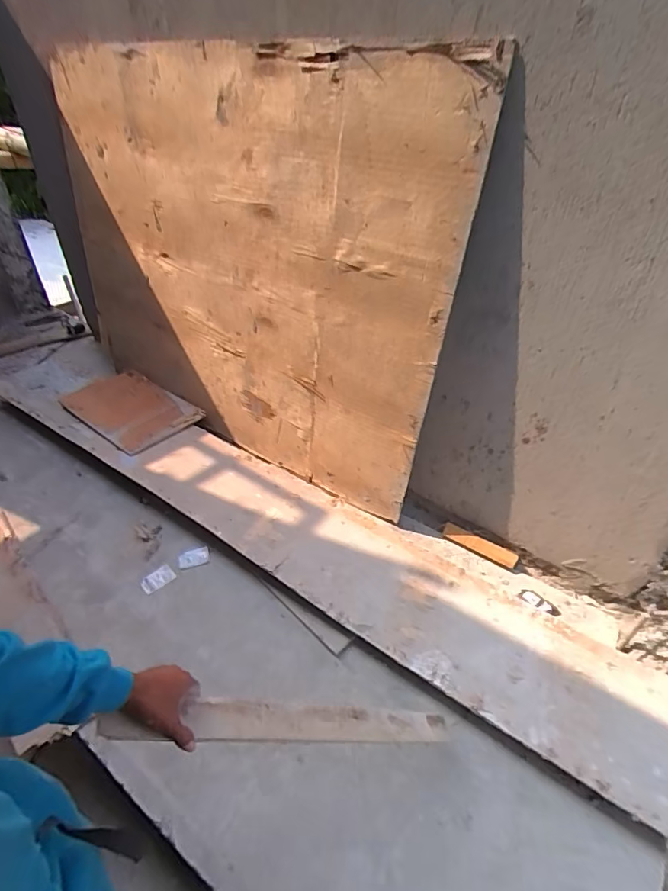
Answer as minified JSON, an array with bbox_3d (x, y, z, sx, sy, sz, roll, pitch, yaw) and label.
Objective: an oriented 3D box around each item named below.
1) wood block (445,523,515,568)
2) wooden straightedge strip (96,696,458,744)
[{"bbox_3d":[0.460,0.317,1.430,0.232,0.046,0.050,26,45,26],"label":"wood block"},{"bbox_3d":[-0.024,0.472,0.769,0.720,0.024,0.062,28,25,-36],"label":"wooden straightedge strip"}]

